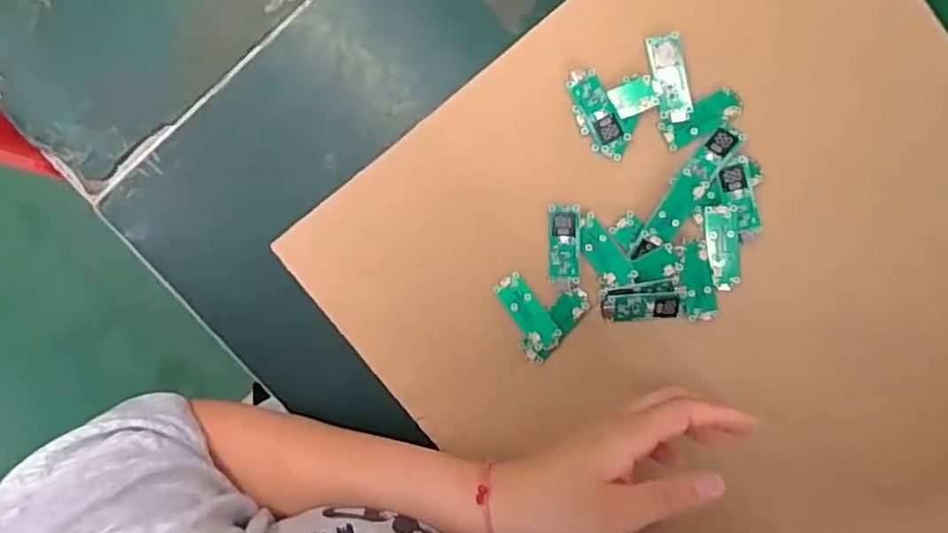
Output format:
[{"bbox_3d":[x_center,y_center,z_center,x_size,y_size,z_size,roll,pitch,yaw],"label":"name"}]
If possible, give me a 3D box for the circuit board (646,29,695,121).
[{"bbox_3d":[0.117,-0.111,0.381,0.020,0.010,0.049,-13,94,2],"label":"circuit board"}]

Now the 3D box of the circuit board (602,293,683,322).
[{"bbox_3d":[0.104,0.025,0.392,0.050,0.007,0.017,-2,94,1],"label":"circuit board"}]

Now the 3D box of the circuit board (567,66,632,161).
[{"bbox_3d":[0.073,-0.090,0.384,0.022,0.006,0.055,-29,93,3],"label":"circuit board"}]

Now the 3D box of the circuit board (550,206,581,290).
[{"bbox_3d":[0.056,-0.011,0.391,0.018,0.007,0.051,-1,94,1],"label":"circuit board"}]

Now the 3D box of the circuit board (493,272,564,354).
[{"bbox_3d":[0.033,0.028,0.393,0.018,0.004,0.050,-36,87,0],"label":"circuit board"}]

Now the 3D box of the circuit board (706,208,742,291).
[{"bbox_3d":[0.152,-0.011,0.392,0.018,0.006,0.050,-2,90,14],"label":"circuit board"}]

